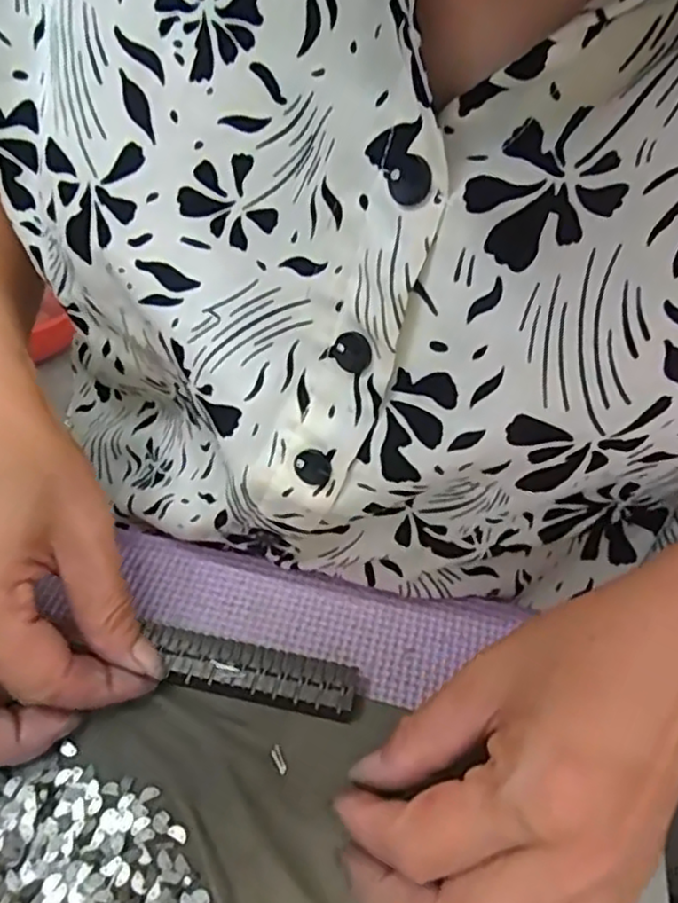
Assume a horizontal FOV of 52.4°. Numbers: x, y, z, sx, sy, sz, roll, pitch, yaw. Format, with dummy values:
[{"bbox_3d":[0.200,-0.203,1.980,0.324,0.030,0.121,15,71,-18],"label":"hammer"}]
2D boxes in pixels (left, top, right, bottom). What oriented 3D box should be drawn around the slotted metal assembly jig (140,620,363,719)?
[{"bbox_3d":[-0.033,0.081,0.255,0.078,0.004,0.022,12,46,5],"label":"slotted metal assembly jig"}]

